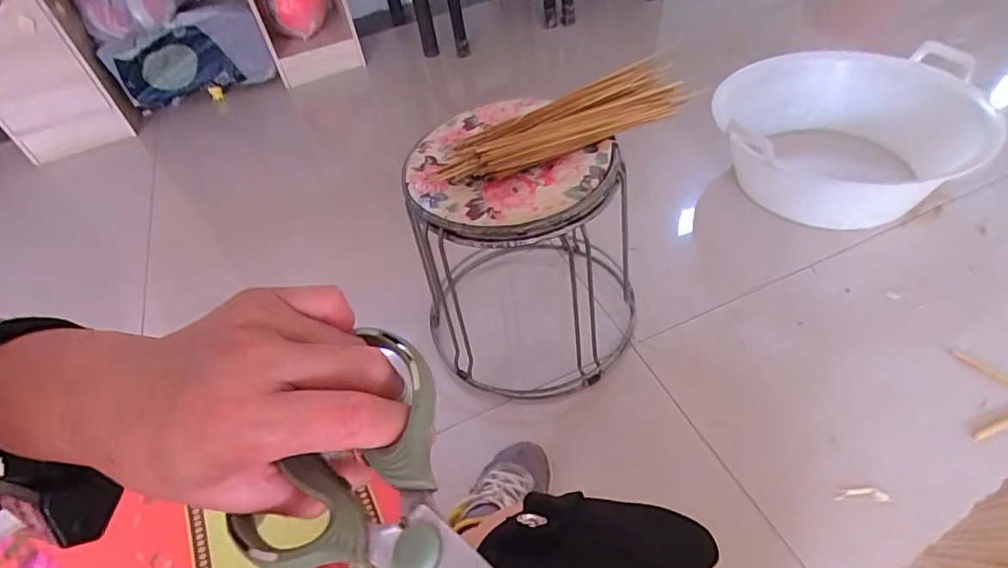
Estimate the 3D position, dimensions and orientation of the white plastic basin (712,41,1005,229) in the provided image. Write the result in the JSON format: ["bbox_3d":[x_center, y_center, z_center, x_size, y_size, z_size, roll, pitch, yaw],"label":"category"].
[{"bbox_3d":[0.714,-0.298,1.109,0.512,0.175,0.401,4,48,13],"label":"white plastic basin"}]

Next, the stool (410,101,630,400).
[{"bbox_3d":[0.043,-0.037,0.824,0.308,0.357,0.273,7,49,16],"label":"stool"}]

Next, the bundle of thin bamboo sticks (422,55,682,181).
[{"bbox_3d":[0.084,-0.224,0.745,0.373,0.032,0.121,-23,48,-12],"label":"bundle of thin bamboo sticks"}]

